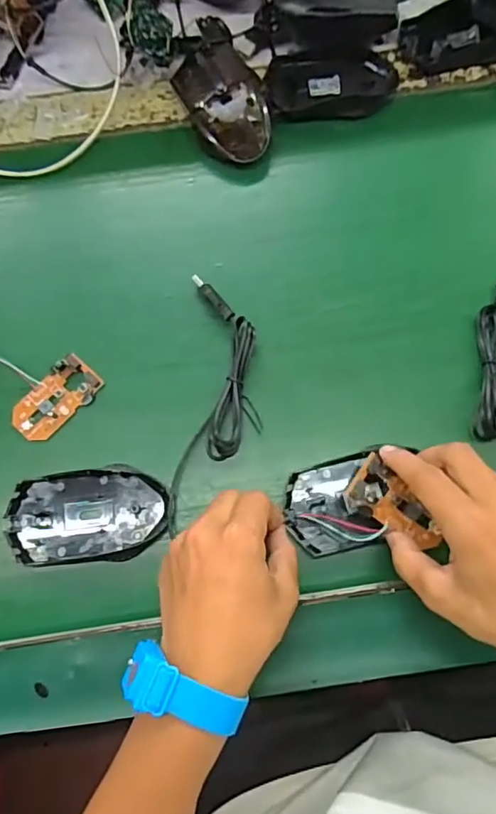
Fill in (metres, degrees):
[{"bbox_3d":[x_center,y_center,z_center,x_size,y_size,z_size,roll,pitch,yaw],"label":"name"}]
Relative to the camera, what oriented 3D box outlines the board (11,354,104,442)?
[{"bbox_3d":[-0.144,-0.006,0.415,0.037,0.010,0.068,44,79,12],"label":"board"}]

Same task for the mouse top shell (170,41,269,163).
[{"bbox_3d":[-0.017,-0.259,0.466,0.070,0.038,0.113,-22,75,-5],"label":"mouse top shell"}]

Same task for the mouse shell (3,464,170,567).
[{"bbox_3d":[-0.114,0.076,0.392,0.110,0.013,0.062,-6,74,-1],"label":"mouse shell"}]

